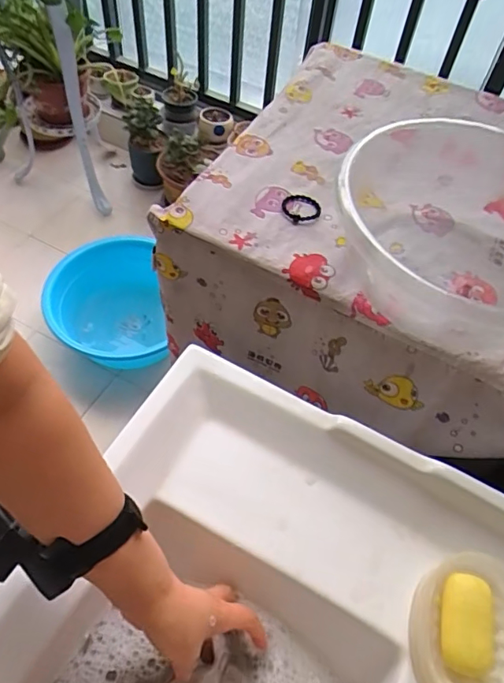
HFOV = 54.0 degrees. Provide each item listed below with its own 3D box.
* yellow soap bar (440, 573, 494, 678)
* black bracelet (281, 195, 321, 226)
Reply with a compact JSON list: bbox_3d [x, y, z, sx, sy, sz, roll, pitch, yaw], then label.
[{"bbox_3d":[0.193,0.256,0.448,0.045,0.029,0.076,12,55,3],"label":"yellow soap bar"},{"bbox_3d":[0.068,-0.180,0.671,0.051,0.007,0.051,2,55,-3],"label":"black bracelet"}]

